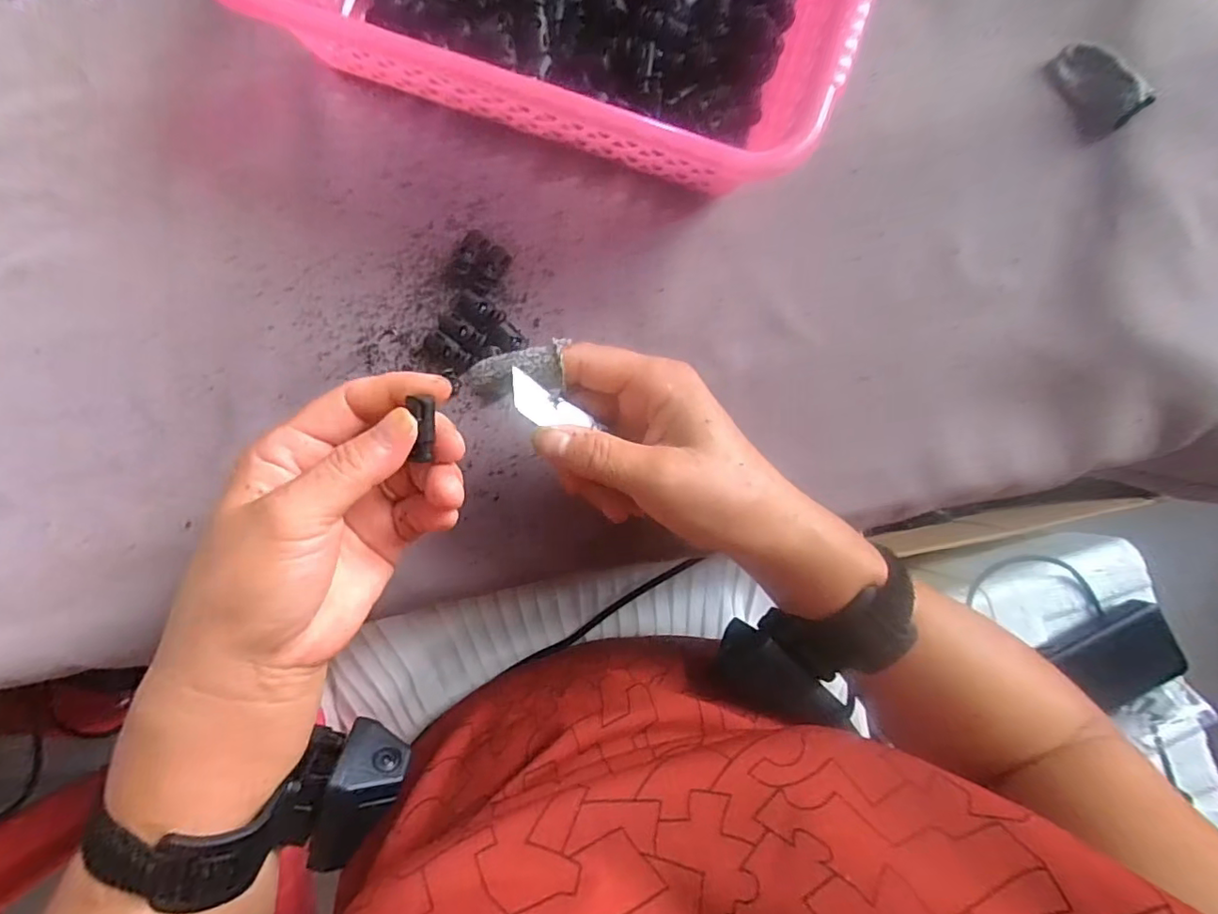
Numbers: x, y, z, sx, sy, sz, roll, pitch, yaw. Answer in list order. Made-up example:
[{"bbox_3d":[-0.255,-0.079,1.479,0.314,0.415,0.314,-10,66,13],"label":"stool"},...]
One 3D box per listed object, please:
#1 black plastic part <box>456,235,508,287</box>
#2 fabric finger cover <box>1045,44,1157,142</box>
[{"bbox_3d":[-0.076,-0.113,0.324,0.030,0.010,0.029,31,87,2],"label":"black plastic part"},{"bbox_3d":[0.297,-0.227,0.341,0.032,0.007,0.058,-38,76,33],"label":"fabric finger cover"}]

